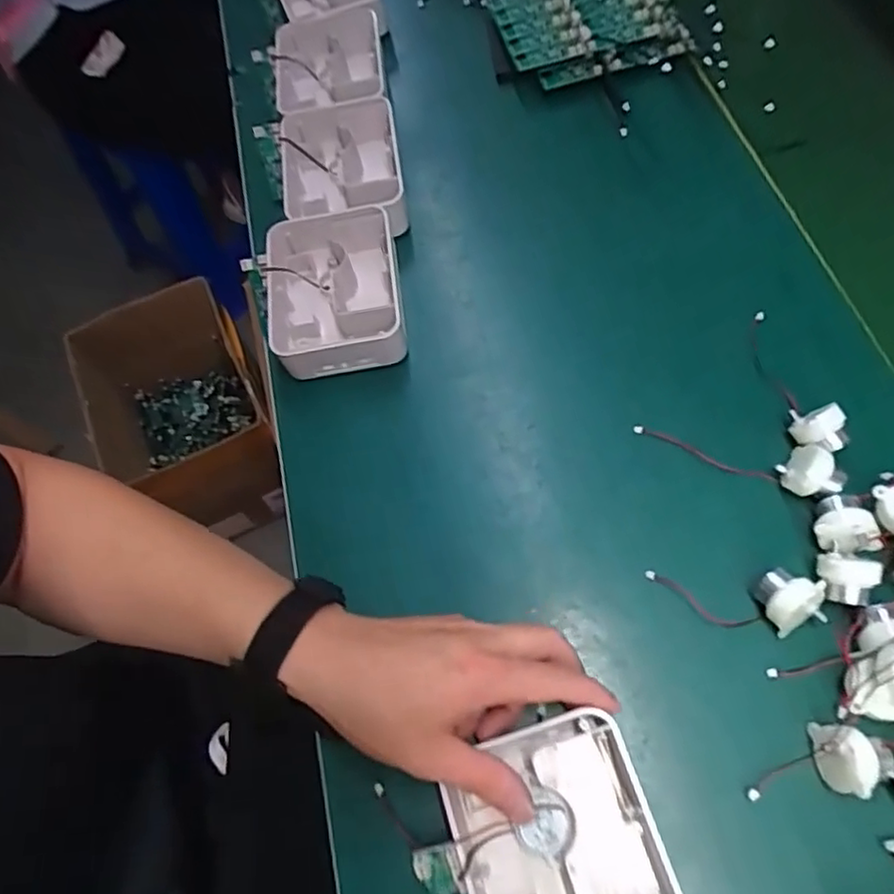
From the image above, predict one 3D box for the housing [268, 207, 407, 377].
[{"bbox_3d":[-0.089,-0.120,0.509,0.103,0.051,0.124,-9,66,-1],"label":"housing"}]

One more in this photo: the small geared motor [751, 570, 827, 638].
[{"bbox_3d":[0.203,0.090,0.381,0.029,0.032,0.035,-26,67,-8],"label":"small geared motor"}]

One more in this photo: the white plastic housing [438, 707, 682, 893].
[{"bbox_3d":[0.060,0.216,0.335,0.098,0.043,0.127,-18,67,-5],"label":"white plastic housing"}]

